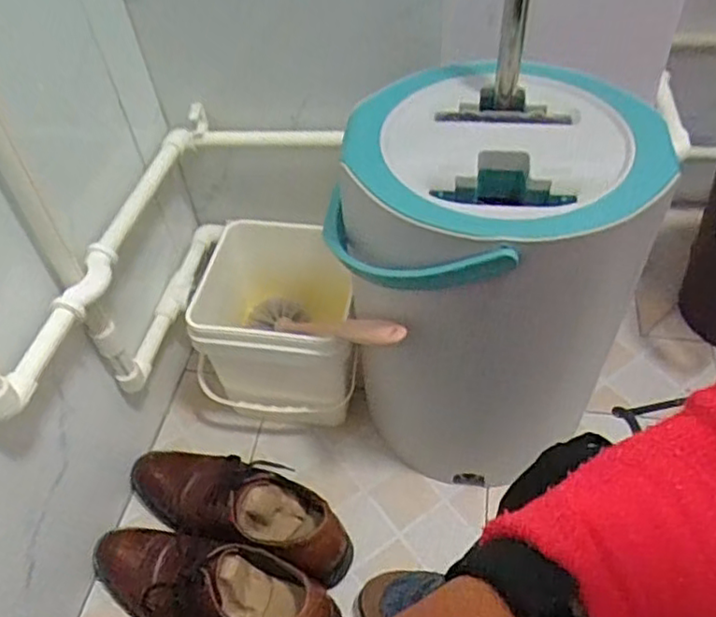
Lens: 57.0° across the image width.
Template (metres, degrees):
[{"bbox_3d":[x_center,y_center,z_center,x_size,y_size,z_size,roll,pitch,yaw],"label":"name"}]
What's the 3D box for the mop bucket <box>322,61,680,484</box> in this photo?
[{"bbox_3d":[0.129,-0.024,0.706,0.275,0.384,0.271,-3,48,4],"label":"mop bucket"}]

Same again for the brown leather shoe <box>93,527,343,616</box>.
[{"bbox_3d":[-0.161,0.287,0.685,0.285,0.087,0.095,11,51,16],"label":"brown leather shoe"}]

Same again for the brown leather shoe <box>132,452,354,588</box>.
[{"bbox_3d":[-0.140,0.214,0.748,0.284,0.114,0.103,19,53,22],"label":"brown leather shoe"}]

